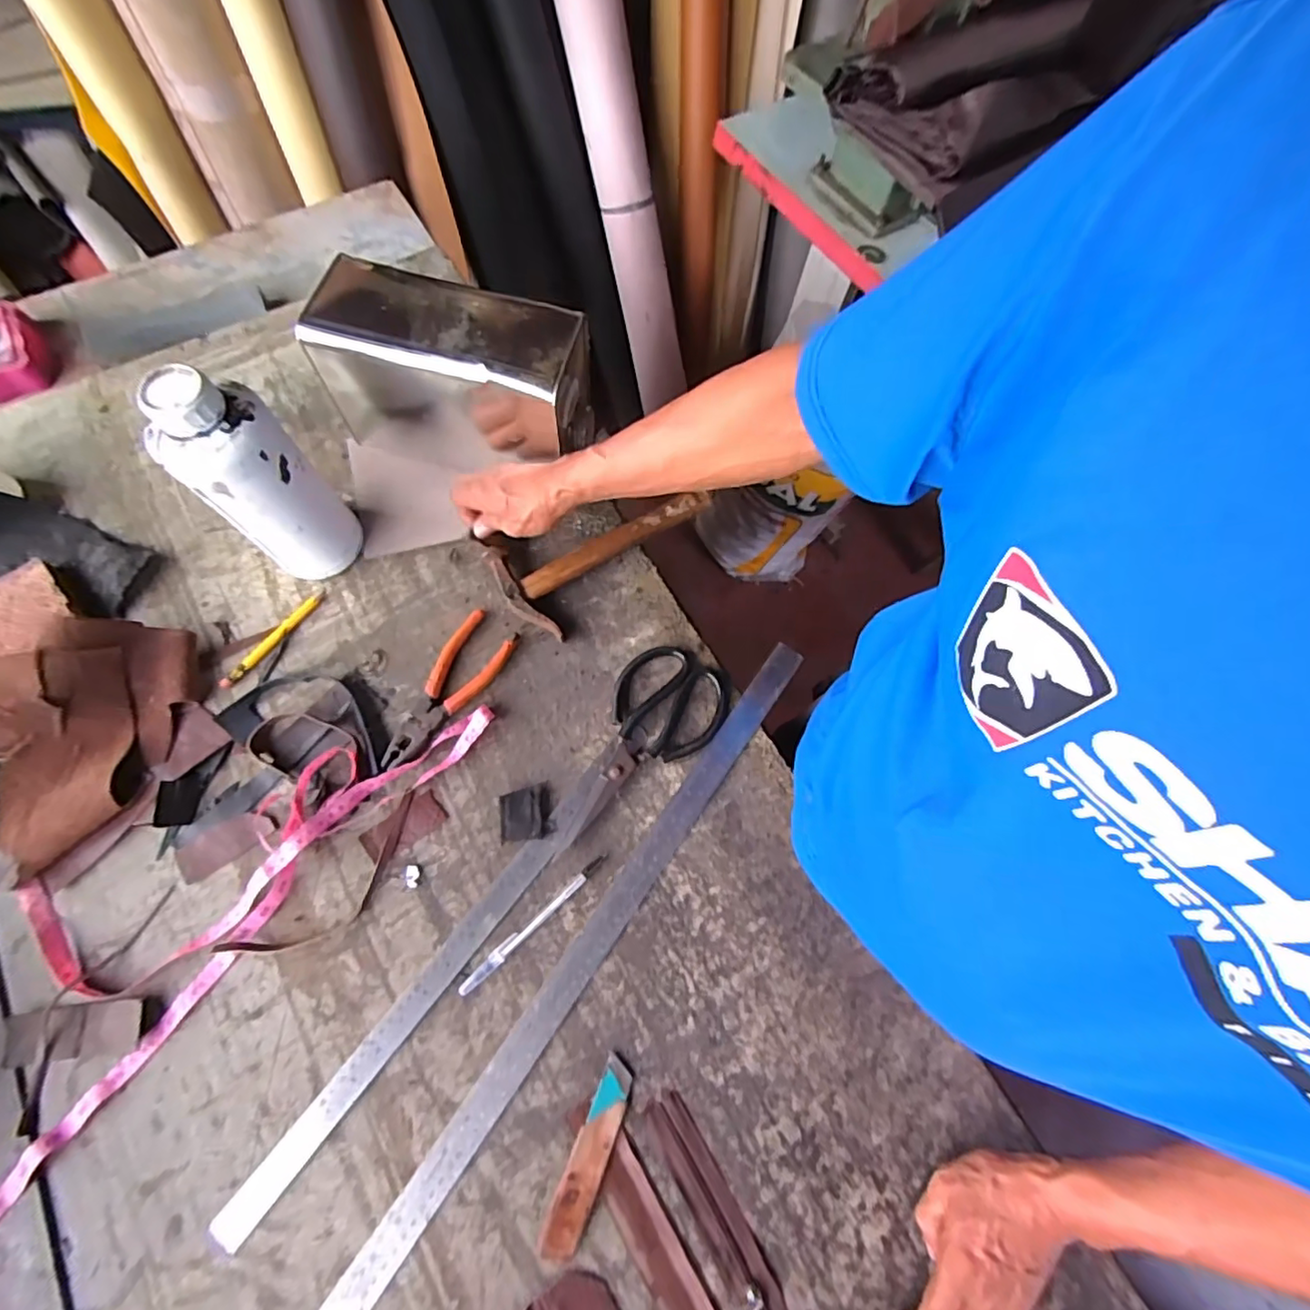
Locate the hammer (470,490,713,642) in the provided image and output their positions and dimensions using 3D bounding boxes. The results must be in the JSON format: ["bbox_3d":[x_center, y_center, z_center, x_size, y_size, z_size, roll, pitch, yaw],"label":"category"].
[{"bbox_3d":[-0.048,-0.107,0.617,0.230,0.037,0.114,-27,74,-11],"label":"hammer"}]

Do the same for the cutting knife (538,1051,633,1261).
[{"bbox_3d":[-0.049,0.375,0.446,0.027,0.009,0.130,22,72,6],"label":"cutting knife"}]

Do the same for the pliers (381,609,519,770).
[{"bbox_3d":[-0.190,0.037,0.559,0.055,0.013,0.162,25,72,7],"label":"pliers"}]

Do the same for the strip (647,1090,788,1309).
[{"bbox_3d":[0.069,0.452,0.424,0.035,0.007,0.260,-29,74,-11],"label":"strip"}]

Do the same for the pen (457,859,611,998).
[{"bbox_3d":[-0.100,0.222,0.498,0.151,0.007,0.012,-42,77,-14],"label":"pen"}]

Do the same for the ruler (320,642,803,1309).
[{"bbox_3d":[-0.046,0.232,0.499,0.028,0.009,0.610,34,73,10],"label":"ruler"}]

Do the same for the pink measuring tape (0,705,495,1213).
[{"bbox_3d":[-0.390,0.191,0.490,0.178,0.024,0.528,40,74,11],"label":"pink measuring tape"}]

